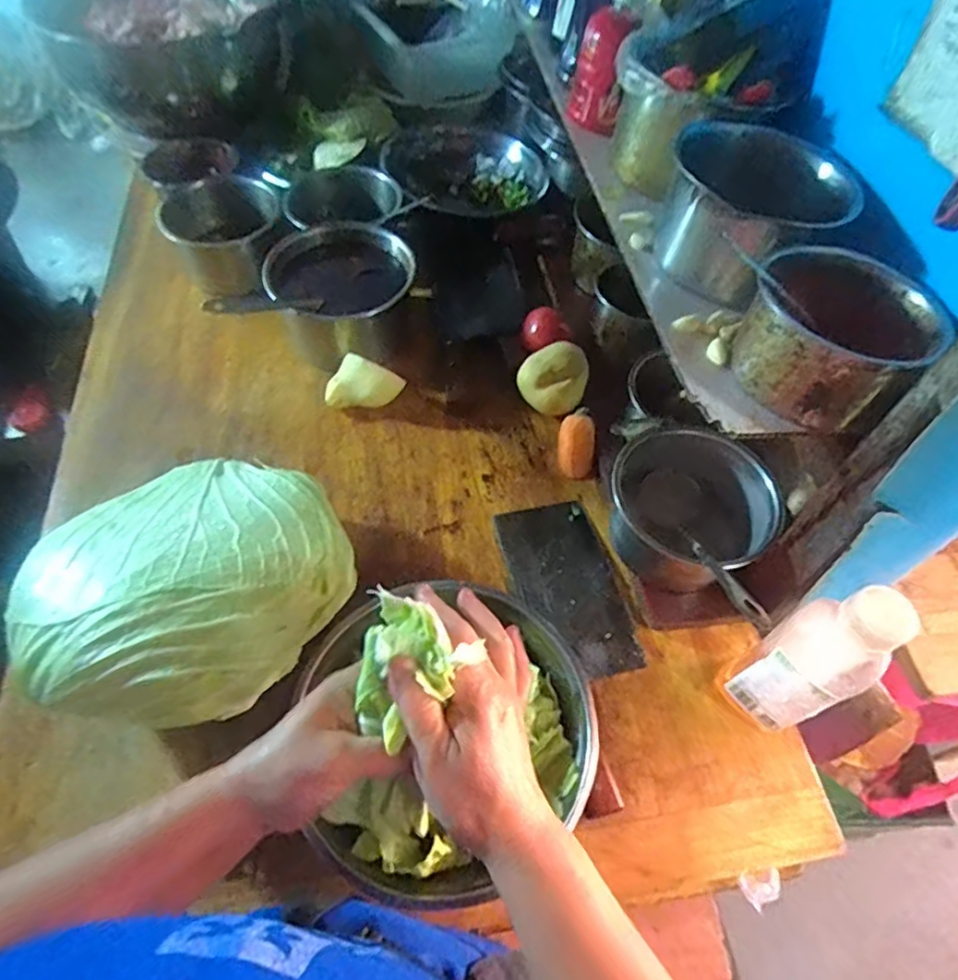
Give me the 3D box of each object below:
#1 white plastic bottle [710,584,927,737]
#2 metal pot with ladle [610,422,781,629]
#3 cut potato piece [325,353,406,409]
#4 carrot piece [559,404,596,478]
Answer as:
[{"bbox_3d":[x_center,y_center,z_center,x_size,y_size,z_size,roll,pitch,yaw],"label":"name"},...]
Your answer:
[{"bbox_3d":[0.253,0.139,0.488,0.054,0.208,0.065,-22,61,-16],"label":"white plastic bottle"},{"bbox_3d":[0.199,0.028,0.614,0.148,0.111,0.137,21,58,10],"label":"metal pot with ladle"},{"bbox_3d":[-0.134,-0.126,0.731,0.092,0.059,0.046,2,57,-2],"label":"cut potato piece"},{"bbox_3d":[0.111,-0.052,0.709,0.038,0.038,0.072,3,57,-1],"label":"carrot piece"}]

